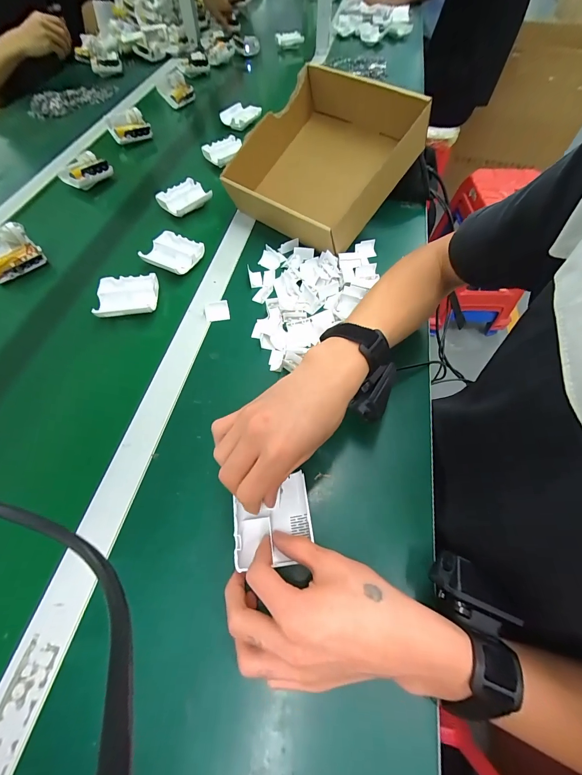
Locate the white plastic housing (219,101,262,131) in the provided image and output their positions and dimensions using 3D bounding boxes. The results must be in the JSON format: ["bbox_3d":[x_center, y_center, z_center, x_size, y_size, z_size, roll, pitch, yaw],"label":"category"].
[{"bbox_3d":[-0.122,-0.653,0.756,0.086,0.032,0.063,28,62,14],"label":"white plastic housing"}]

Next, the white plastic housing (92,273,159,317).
[{"bbox_3d":[-0.232,-0.131,0.449,0.080,0.017,0.066,-6,60,-6],"label":"white plastic housing"}]

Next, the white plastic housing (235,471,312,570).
[{"bbox_3d":[-0.017,0.124,0.294,0.068,0.024,0.073,-7,61,-2],"label":"white plastic housing"}]

